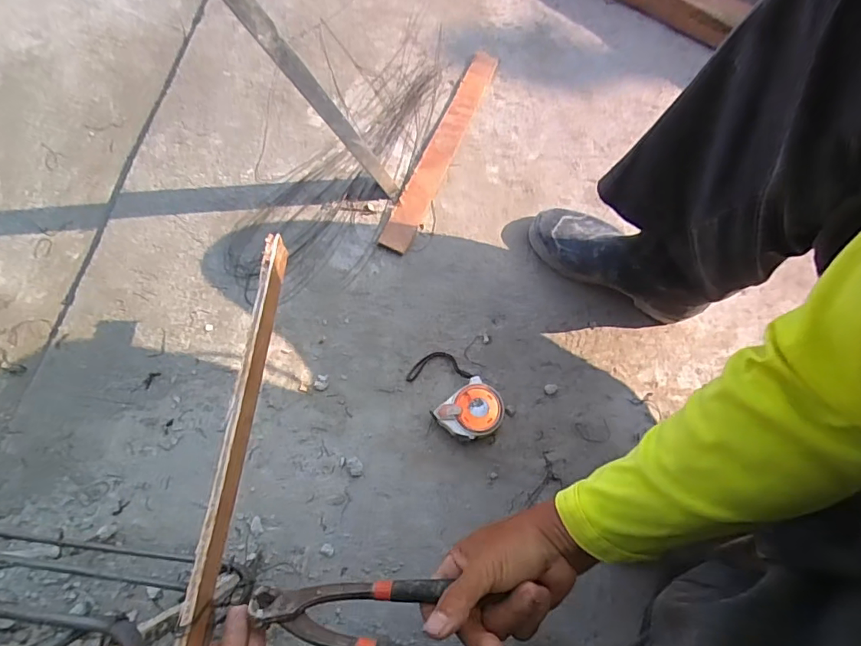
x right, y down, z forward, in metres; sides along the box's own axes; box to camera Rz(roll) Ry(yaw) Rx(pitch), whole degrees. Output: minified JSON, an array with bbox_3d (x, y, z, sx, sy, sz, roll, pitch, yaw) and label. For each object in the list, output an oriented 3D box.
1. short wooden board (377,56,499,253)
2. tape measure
[{"bbox_3d":[0.020,-0.264,0.729,0.039,0.013,0.372,22,71,5],"label":"short wooden board"},{"bbox_3d":[0.030,0.089,0.602,0.073,0.034,0.122,-41,80,-17],"label":"tape measure"}]

